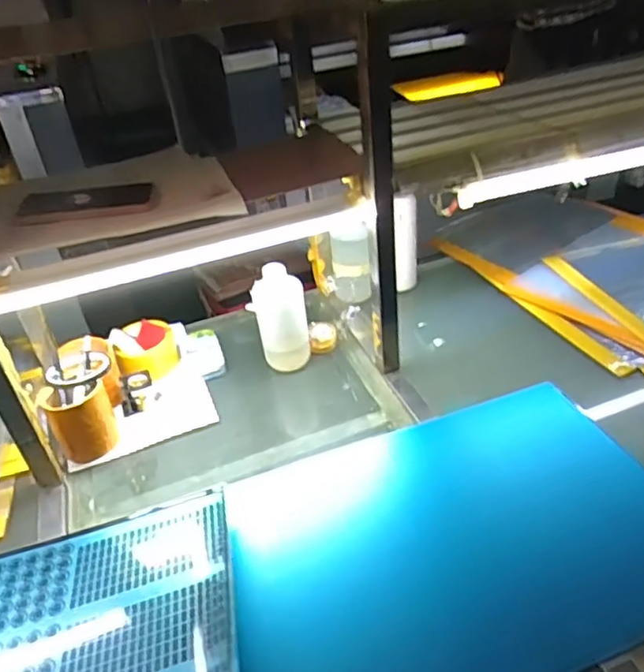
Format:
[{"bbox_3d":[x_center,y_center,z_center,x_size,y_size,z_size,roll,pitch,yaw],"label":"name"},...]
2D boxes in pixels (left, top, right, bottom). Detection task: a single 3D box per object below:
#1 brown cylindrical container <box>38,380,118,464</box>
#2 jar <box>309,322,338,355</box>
[{"bbox_3d":[-0.333,0.120,0.837,0.082,0.100,0.066,-22,38,-20],"label":"brown cylindrical container"},{"bbox_3d":[0.003,0.003,1.002,0.045,0.041,0.051,-6,36,0],"label":"jar"}]

